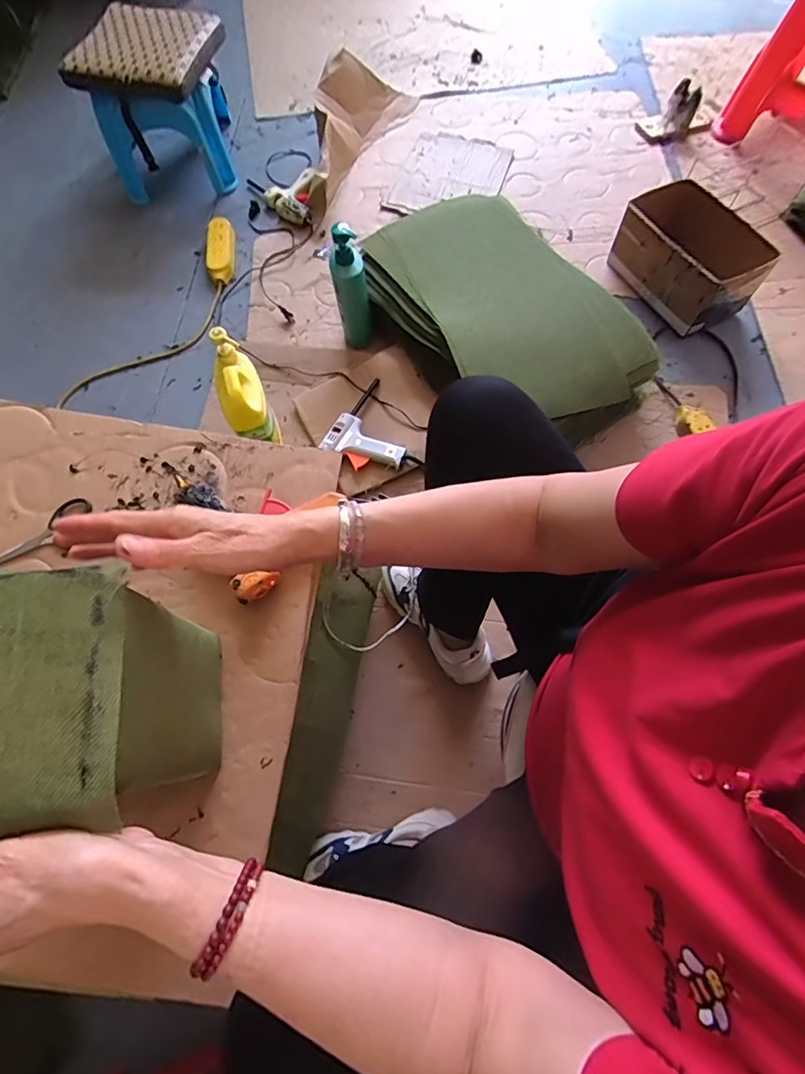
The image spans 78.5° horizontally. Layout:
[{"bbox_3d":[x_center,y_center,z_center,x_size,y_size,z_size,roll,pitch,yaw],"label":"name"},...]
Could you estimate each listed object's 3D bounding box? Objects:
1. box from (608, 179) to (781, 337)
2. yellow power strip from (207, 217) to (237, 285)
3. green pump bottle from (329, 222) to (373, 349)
[{"bbox_3d":[0.623,-0.613,1.090,0.160,0.164,0.296,-32,71,-11],"label":"box"},{"bbox_3d":[-0.446,-0.708,1.210,0.067,0.031,0.194,-4,68,-1],"label":"yellow power strip"},{"bbox_3d":[-0.107,-0.513,1.032,0.072,0.260,0.094,-11,69,-3],"label":"green pump bottle"}]

